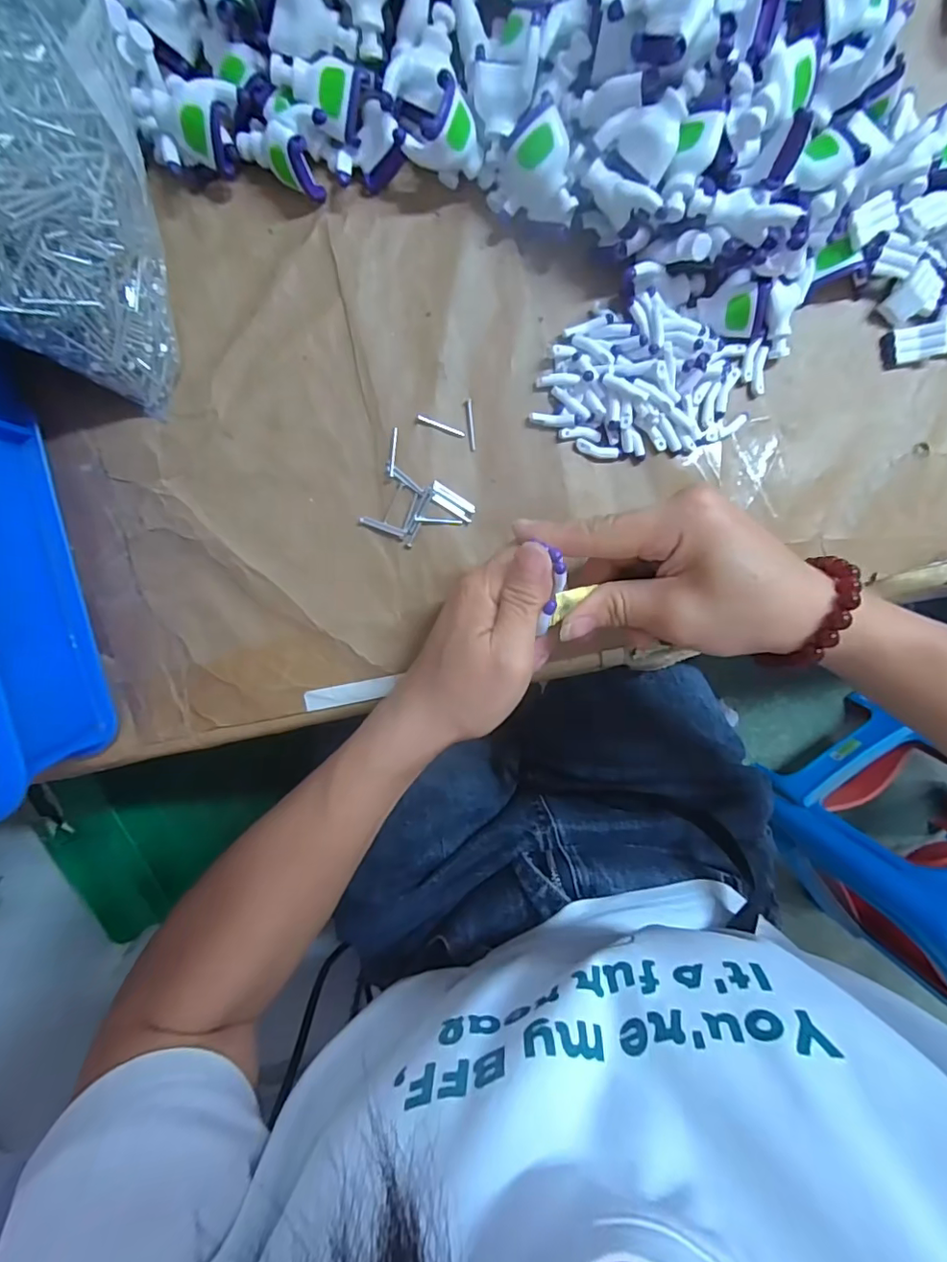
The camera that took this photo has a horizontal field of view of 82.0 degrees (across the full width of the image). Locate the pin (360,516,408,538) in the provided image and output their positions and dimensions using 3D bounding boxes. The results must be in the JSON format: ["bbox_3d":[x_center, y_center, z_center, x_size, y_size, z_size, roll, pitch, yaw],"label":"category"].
[{"bbox_3d":[-0.048,-0.055,0.287,0.026,0.004,0.005,19,96,-5],"label":"pin"}]

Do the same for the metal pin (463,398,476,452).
[{"bbox_3d":[-0.002,-0.107,0.283,0.004,0.004,0.026,-6,98,-2],"label":"metal pin"}]

